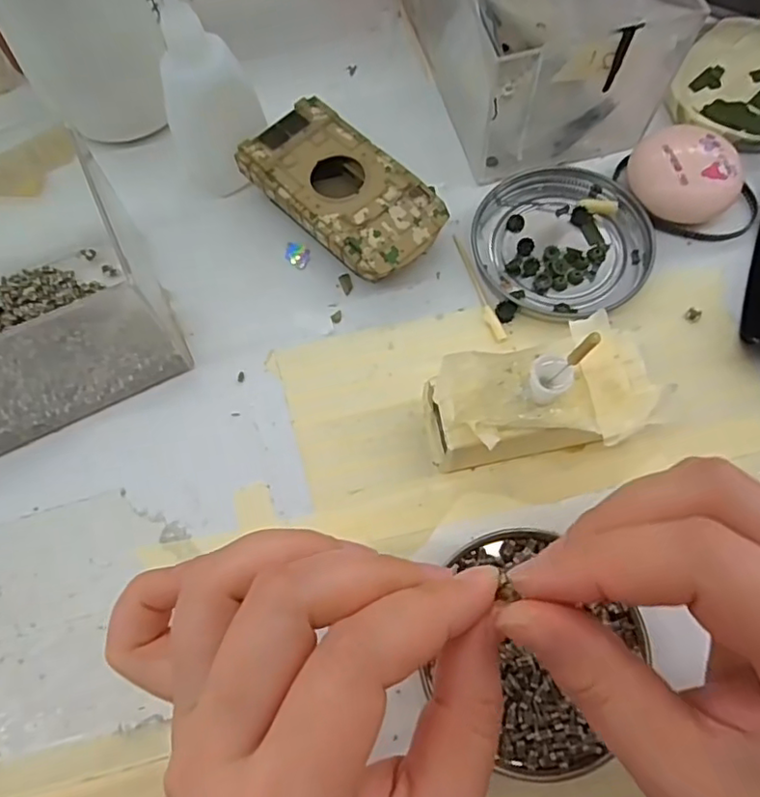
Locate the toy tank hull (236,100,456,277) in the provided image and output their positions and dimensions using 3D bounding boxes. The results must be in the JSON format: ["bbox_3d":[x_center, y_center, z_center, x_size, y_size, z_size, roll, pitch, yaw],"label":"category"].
[{"bbox_3d":[-0.017,-0.092,0.281,0.095,0.025,0.053,42,77,16],"label":"toy tank hull"}]

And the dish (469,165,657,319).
[{"bbox_3d":[0.083,-0.073,0.277,0.076,0.008,0.075,-1,70,3],"label":"dish"}]

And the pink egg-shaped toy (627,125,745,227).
[{"bbox_3d":[0.138,-0.100,0.276,0.047,0.023,0.040,34,75,14],"label":"pink egg-shaped toy"}]

